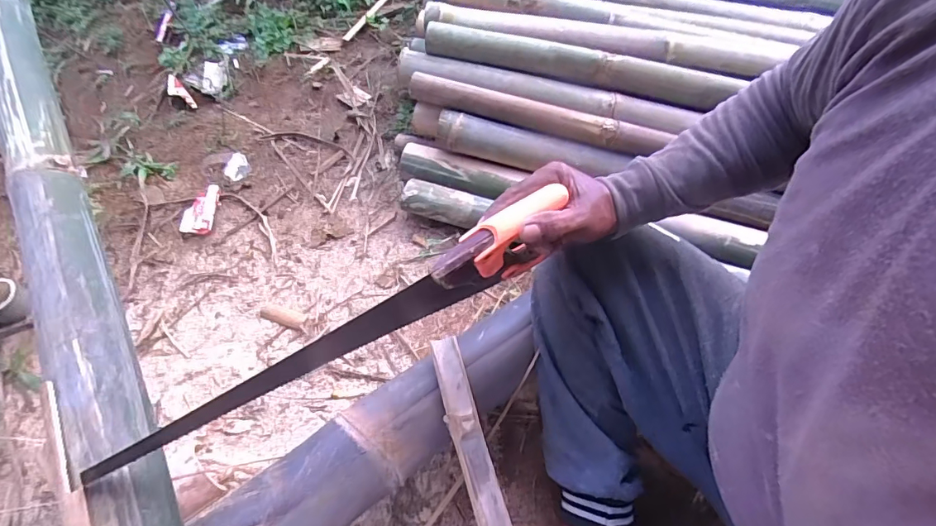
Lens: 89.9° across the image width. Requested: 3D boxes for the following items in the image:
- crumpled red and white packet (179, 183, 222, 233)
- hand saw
[{"bbox_3d":[-0.449,-0.093,0.793,0.050,0.021,0.094,0,60,-1],"label":"crumpled red and white packet"},{"bbox_3d":[-0.109,0.071,0.439,0.456,0.103,0.031,-30,64,-3],"label":"hand saw"}]

